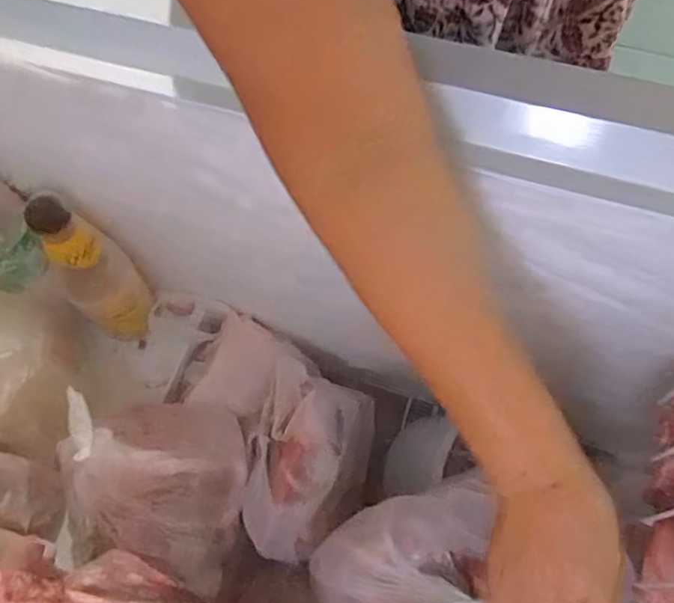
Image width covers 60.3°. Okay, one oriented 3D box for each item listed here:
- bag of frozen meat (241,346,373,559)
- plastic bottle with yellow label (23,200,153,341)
[{"bbox_3d":[-0.035,0.170,0.666,0.125,0.082,0.233,11,65,7],"label":"bag of frozen meat"},{"bbox_3d":[-0.279,-0.028,0.678,0.075,0.249,0.070,-1,64,1],"label":"plastic bottle with yellow label"}]

